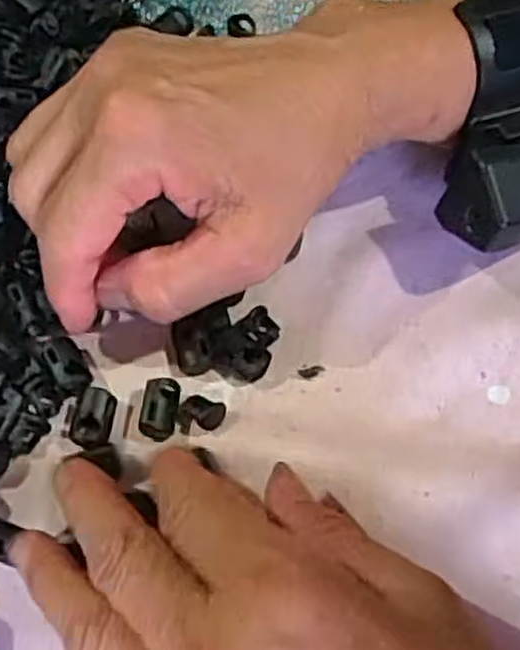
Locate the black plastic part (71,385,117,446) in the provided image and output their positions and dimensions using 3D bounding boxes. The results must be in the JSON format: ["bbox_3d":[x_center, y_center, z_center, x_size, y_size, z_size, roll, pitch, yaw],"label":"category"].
[{"bbox_3d":[-0.058,0.033,0.275,0.013,0.009,0.020,16,64,4],"label":"black plastic part"}]

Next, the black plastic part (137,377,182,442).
[{"bbox_3d":[-0.035,0.030,0.275,0.012,0.012,0.022,8,64,1],"label":"black plastic part"}]

